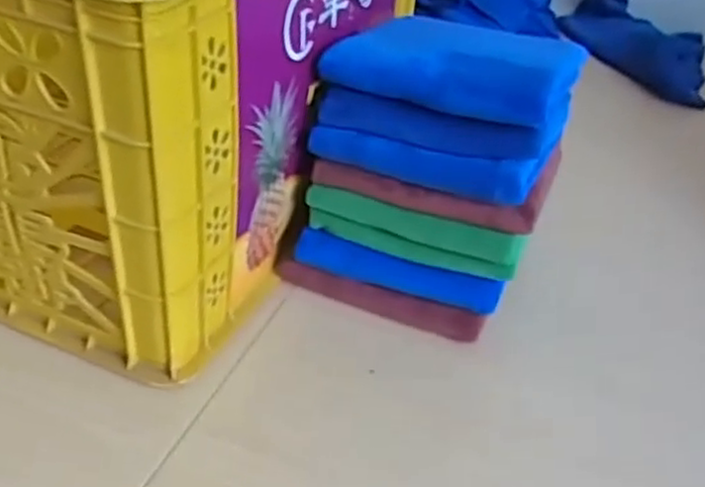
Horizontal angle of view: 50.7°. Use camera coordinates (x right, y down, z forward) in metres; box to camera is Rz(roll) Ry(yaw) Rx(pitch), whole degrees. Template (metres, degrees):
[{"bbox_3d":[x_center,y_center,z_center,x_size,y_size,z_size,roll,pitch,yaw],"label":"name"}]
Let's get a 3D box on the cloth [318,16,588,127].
[{"bbox_3d":[0.079,-0.138,0.556,0.160,0.024,0.159,20,39,18],"label":"cloth"}]

